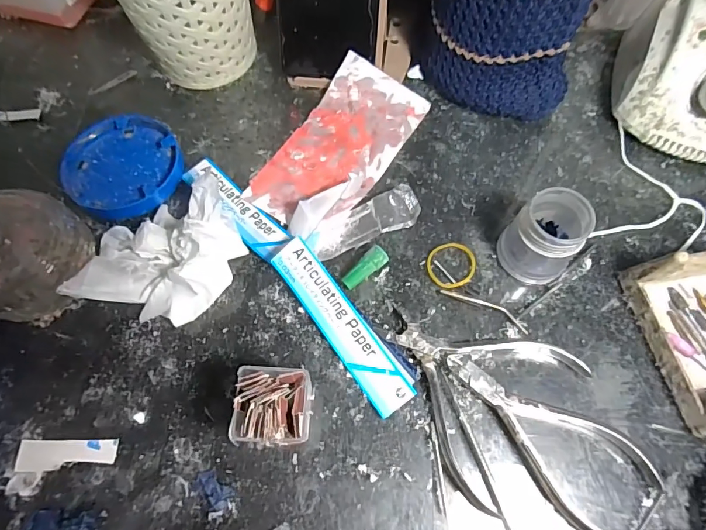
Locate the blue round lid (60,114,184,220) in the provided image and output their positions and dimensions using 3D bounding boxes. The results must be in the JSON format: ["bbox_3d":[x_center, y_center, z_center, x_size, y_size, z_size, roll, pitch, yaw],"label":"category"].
[{"bbox_3d":[-0.165,-0.071,0.318,0.080,0.014,0.078,0,67,0],"label":"blue round lid"}]

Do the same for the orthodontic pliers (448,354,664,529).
[{"bbox_3d":[0.104,0.094,0.245,0.123,0.010,0.053,38,72,15],"label":"orthodontic pliers"}]

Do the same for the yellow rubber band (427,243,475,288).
[{"bbox_3d":[0.065,0.000,0.291,0.032,0.004,0.031,0,67,0],"label":"yellow rubber band"}]

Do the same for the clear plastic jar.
[{"bbox_3d":[0.118,-0.016,0.271,0.040,0.051,0.040,0,67,0],"label":"clear plastic jar"}]

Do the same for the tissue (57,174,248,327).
[{"bbox_3d":[-0.120,-0.002,0.276,0.100,0.035,0.079,-23,69,-9],"label":"tissue"}]

